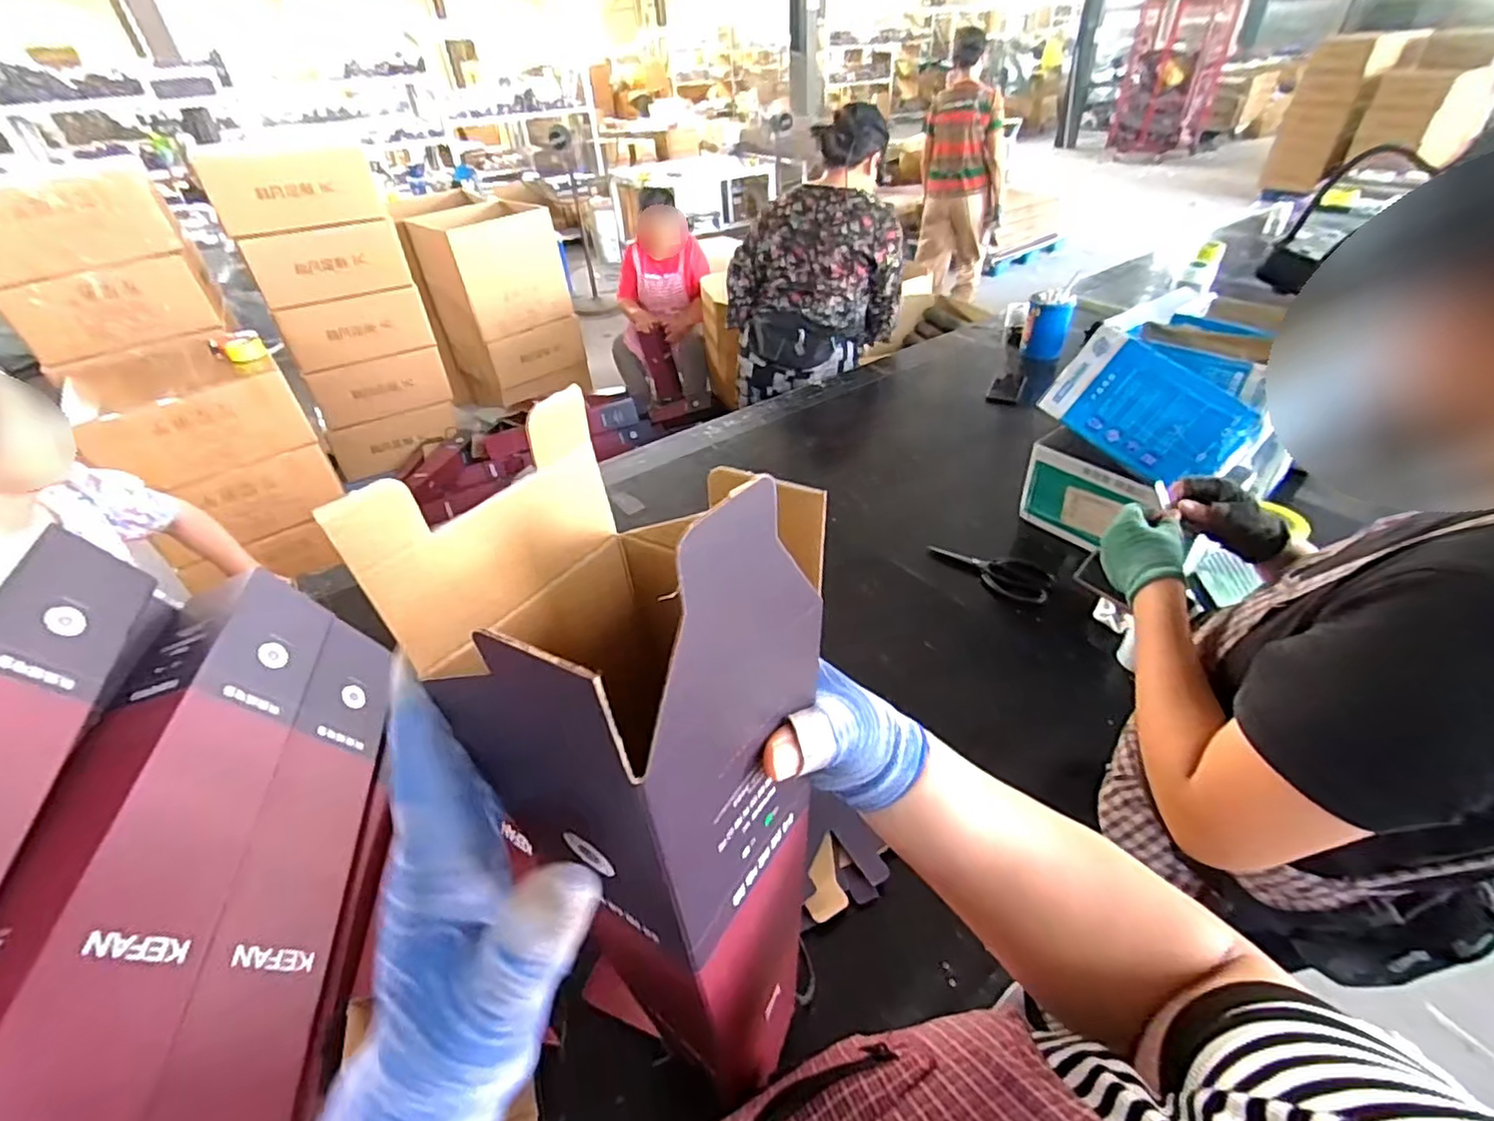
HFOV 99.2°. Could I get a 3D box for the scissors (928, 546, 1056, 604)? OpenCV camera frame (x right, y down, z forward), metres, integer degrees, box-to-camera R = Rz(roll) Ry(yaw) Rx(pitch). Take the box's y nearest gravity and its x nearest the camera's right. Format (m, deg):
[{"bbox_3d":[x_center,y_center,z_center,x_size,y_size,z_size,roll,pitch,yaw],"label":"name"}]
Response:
[{"bbox_3d":[0.427,0.013,1.127,0.224,0.022,0.083,29,50,33],"label":"scissors"}]

